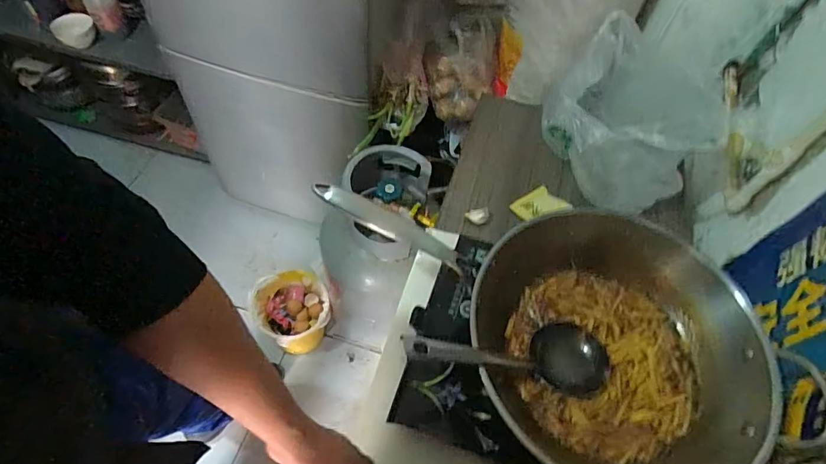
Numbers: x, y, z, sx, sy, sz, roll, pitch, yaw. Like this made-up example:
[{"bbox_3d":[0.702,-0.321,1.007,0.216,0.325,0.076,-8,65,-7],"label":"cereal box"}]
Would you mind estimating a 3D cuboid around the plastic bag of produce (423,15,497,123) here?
[{"bbox_3d":[0.111,-0.396,1.144,0.168,0.242,0.080,12,57,3],"label":"plastic bag of produce"}]

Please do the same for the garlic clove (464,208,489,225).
[{"bbox_3d":[0.114,-0.027,0.817,0.043,0.017,0.027,-7,58,-9],"label":"garlic clove"}]

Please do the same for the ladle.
[{"bbox_3d":[0.119,0.132,0.521,0.225,0.052,0.092,13,53,-25],"label":"ladle"}]

